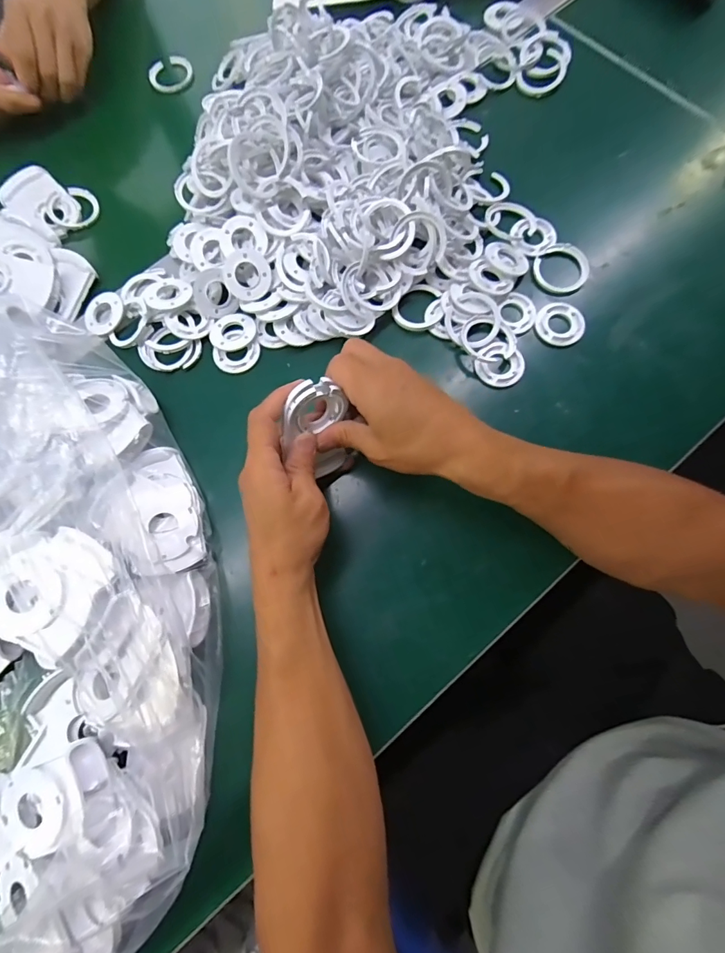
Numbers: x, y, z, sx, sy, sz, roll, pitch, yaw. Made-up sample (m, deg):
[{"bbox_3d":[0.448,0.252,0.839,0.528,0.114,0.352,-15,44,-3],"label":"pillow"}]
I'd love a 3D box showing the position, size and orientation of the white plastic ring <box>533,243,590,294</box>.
[{"bbox_3d":[0.192,-0.201,0.413,0.050,0.014,0.045,38,81,9],"label":"white plastic ring"}]

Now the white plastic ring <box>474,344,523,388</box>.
[{"bbox_3d":[0.125,-0.102,0.390,0.041,0.009,0.040,0,77,1],"label":"white plastic ring"}]

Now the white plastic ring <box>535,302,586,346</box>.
[{"bbox_3d":[0.184,-0.142,0.397,0.043,0.006,0.041,0,77,1],"label":"white plastic ring"}]

